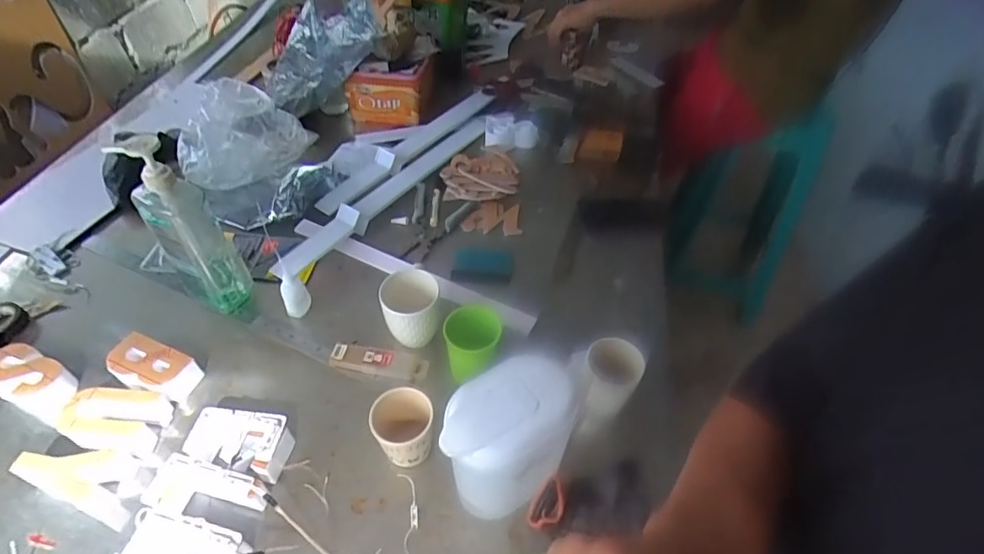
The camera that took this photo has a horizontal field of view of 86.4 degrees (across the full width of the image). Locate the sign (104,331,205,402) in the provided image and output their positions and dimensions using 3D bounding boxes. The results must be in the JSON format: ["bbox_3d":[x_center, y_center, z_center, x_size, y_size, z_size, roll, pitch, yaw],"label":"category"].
[{"bbox_3d":[-0.459,0.127,0.712,0.121,0.044,0.062,15,48,14],"label":"sign"}]

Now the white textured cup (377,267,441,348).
[{"bbox_3d":[-0.113,0.051,0.747,0.075,0.106,0.075,2,48,-2],"label":"white textured cup"}]

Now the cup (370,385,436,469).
[{"bbox_3d":[-0.106,0.189,0.641,0.070,0.089,0.067,0,46,0],"label":"cup"}]

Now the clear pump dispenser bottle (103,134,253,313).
[{"bbox_3d":[-0.415,-0.056,0.731,0.082,0.270,0.074,-28,53,-24],"label":"clear pump dispenser bottle"}]

